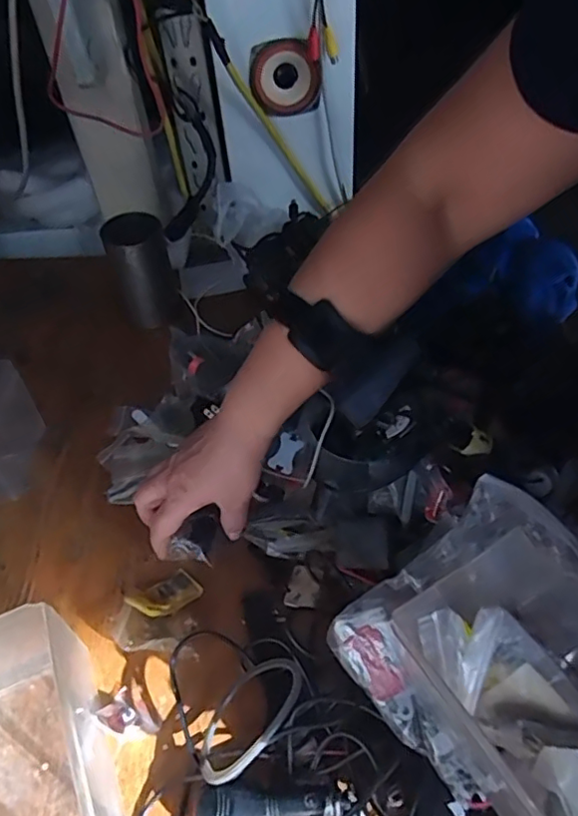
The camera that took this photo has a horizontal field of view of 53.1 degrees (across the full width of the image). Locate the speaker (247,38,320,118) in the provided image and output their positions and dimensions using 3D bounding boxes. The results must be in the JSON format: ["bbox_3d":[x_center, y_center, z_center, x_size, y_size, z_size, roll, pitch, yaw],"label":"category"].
[{"bbox_3d":[-0.003,-0.358,0.630,0.074,0.074,0.032,0,49,4],"label":"speaker"}]

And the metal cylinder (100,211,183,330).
[{"bbox_3d":[-0.163,-0.153,0.659,0.063,0.117,0.072,-17,50,-11],"label":"metal cylinder"}]

